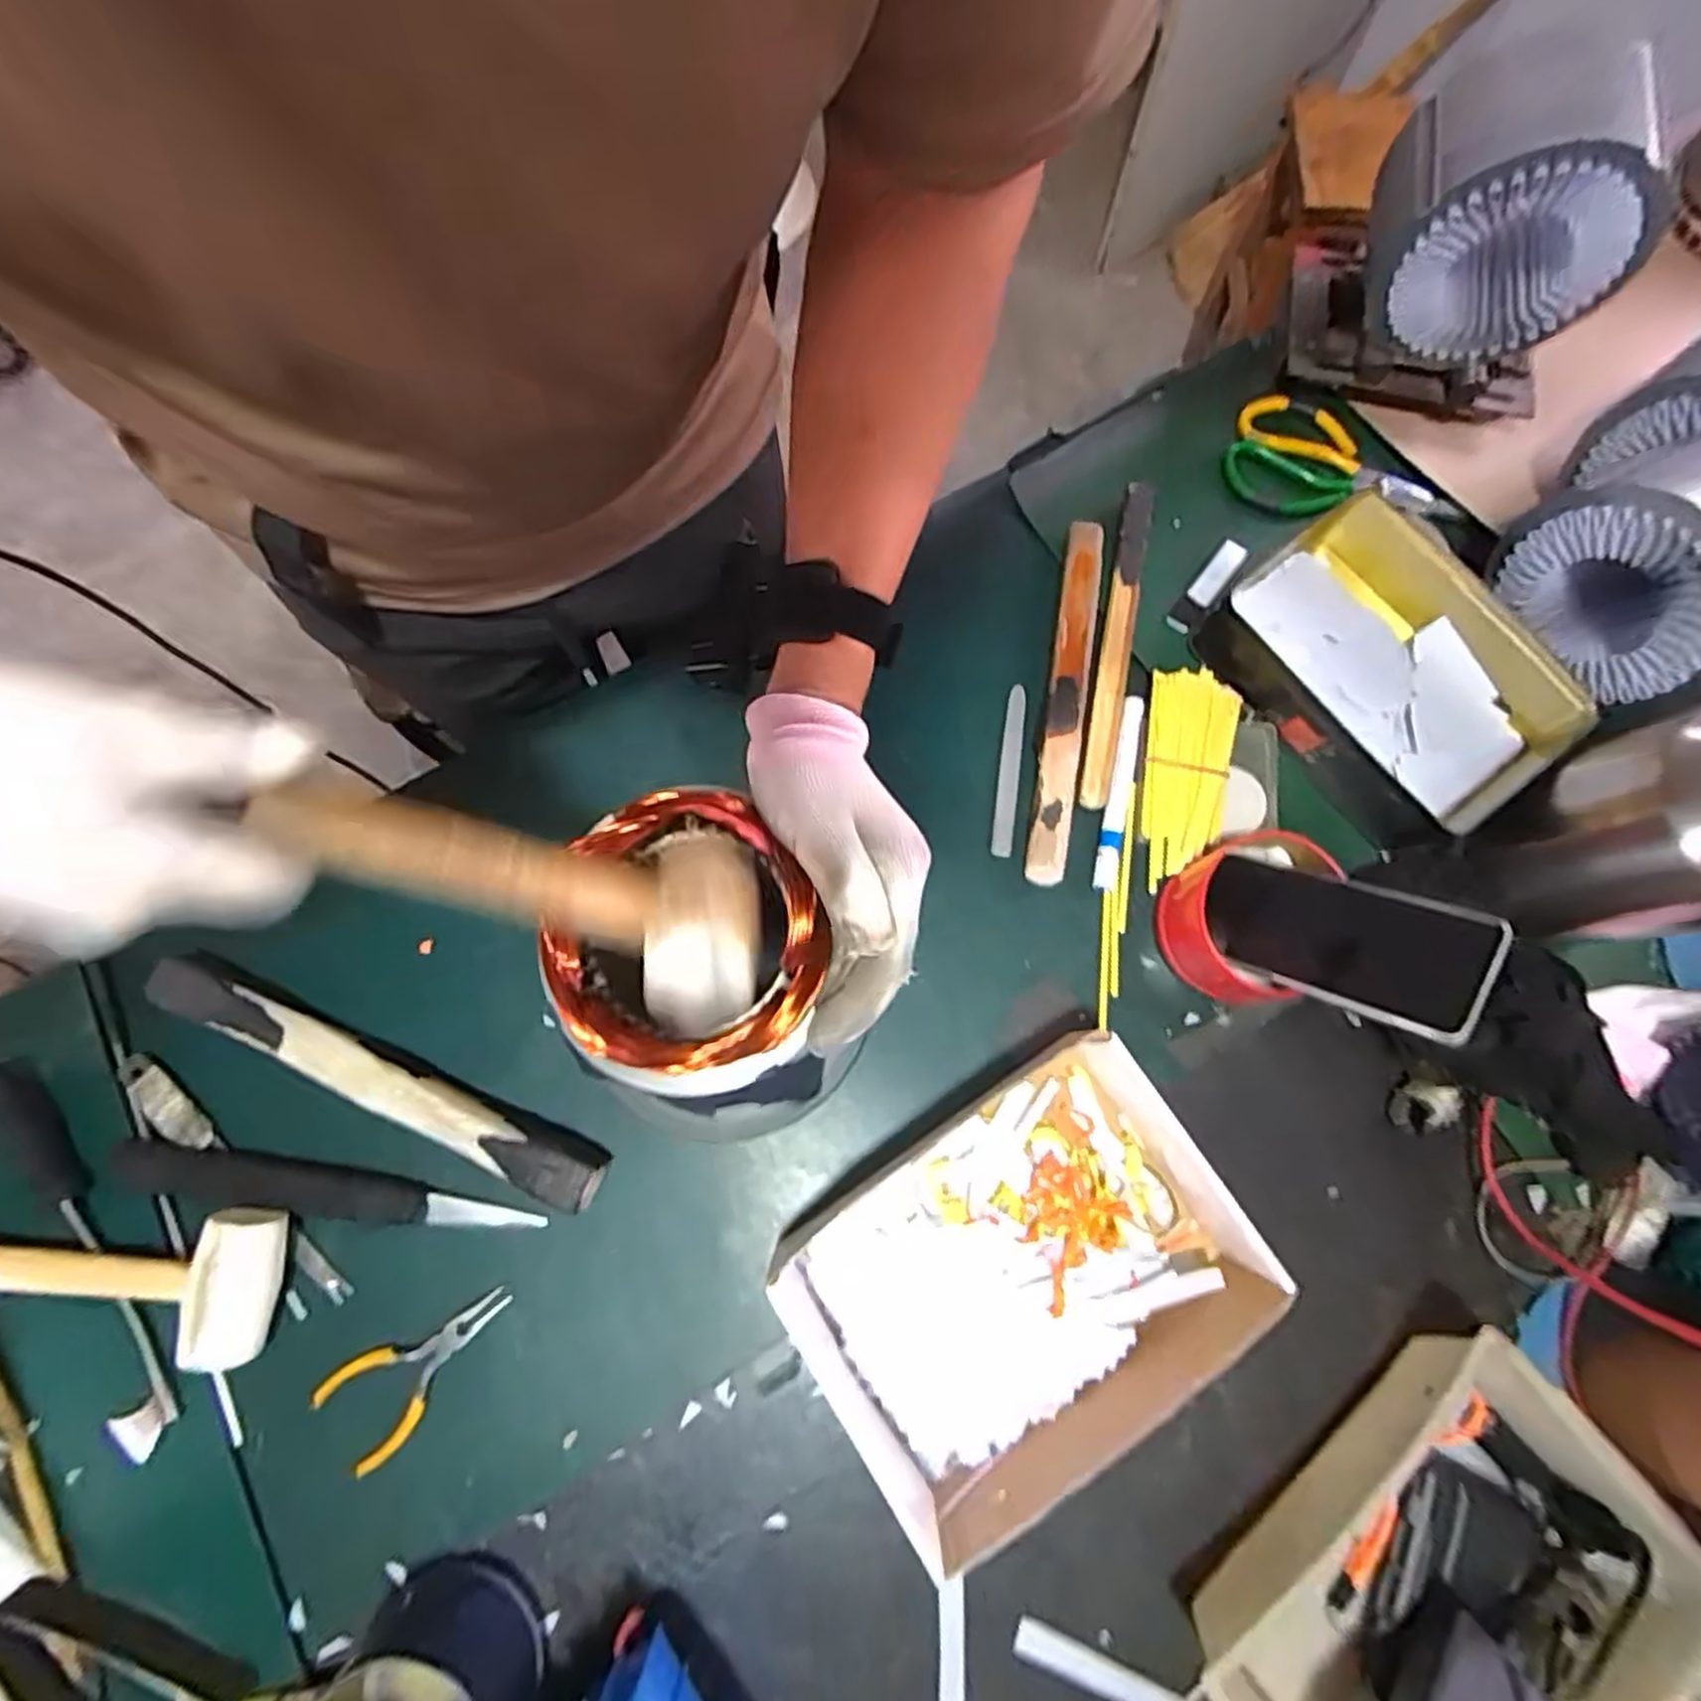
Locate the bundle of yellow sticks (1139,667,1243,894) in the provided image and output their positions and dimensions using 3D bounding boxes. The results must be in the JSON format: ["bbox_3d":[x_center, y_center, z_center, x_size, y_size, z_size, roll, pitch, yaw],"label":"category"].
[{"bbox_3d":[0.239,-0.055,0.559,0.059,0.014,0.152,8,76,2],"label":"bundle of yellow sticks"}]

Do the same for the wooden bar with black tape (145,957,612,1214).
[{"bbox_3d":[-0.299,0.144,0.504,0.311,0.032,0.032,23,77,6],"label":"wooden bar with black tape"}]

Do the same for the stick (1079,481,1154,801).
[{"bbox_3d":[0.199,-0.157,0.588,0.020,0.009,0.260,12,76,4],"label":"stick"}]

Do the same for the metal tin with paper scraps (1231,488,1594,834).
[{"bbox_3d":[0.388,-0.134,0.556,0.111,0.056,0.228,-32,78,-7],"label":"metal tin with paper scraps"}]

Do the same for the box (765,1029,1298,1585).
[{"bbox_3d":[0.105,0.250,0.469,0.252,0.074,0.198,-33,78,-7],"label":"box"}]

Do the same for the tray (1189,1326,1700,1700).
[{"bbox_3d":[0.324,0.412,0.432,0.243,0.065,0.180,-43,79,-9],"label":"tray"}]

